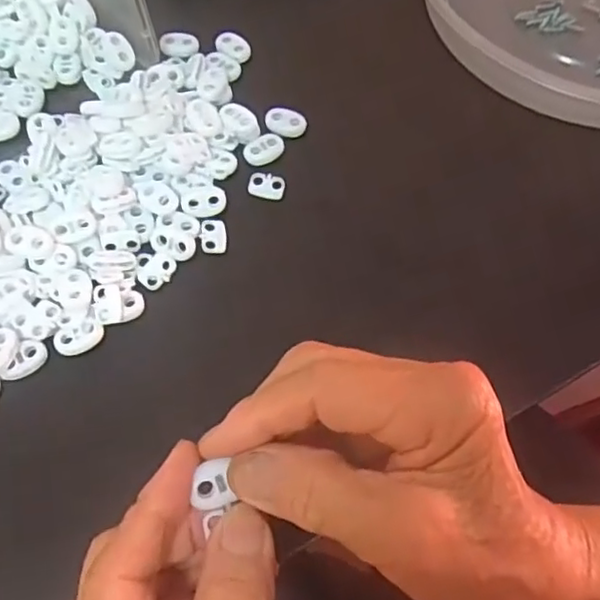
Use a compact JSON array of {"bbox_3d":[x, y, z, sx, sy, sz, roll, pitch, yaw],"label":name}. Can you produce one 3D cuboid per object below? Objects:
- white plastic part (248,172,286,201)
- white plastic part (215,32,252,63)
[{"bbox_3d":[-0.017,-0.060,0.335,0.019,0.004,0.014,9,66,2],"label":"white plastic part"},{"bbox_3d":[-0.039,-0.148,0.374,0.022,0.004,0.017,30,68,11],"label":"white plastic part"}]

